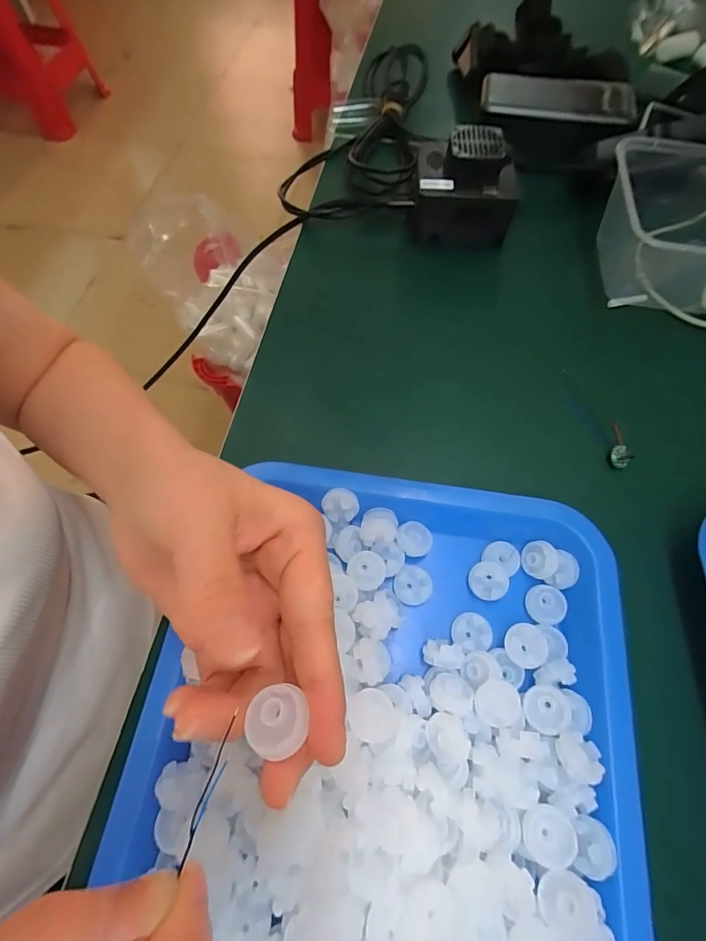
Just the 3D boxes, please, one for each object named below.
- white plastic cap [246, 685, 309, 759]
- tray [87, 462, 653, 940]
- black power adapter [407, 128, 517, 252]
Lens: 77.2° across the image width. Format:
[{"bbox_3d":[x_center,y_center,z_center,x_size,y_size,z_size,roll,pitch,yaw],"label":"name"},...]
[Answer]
[{"bbox_3d":[-0.024,0.079,0.139,0.018,0.004,0.019,0,65,0],"label":"white plastic cap"},{"bbox_3d":[0.028,0.135,0.199,0.221,0.041,0.279,10,65,5],"label":"tray"},{"bbox_3d":[0.087,-0.225,0.349,0.077,0.050,0.064,8,65,4],"label":"black power adapter"}]

